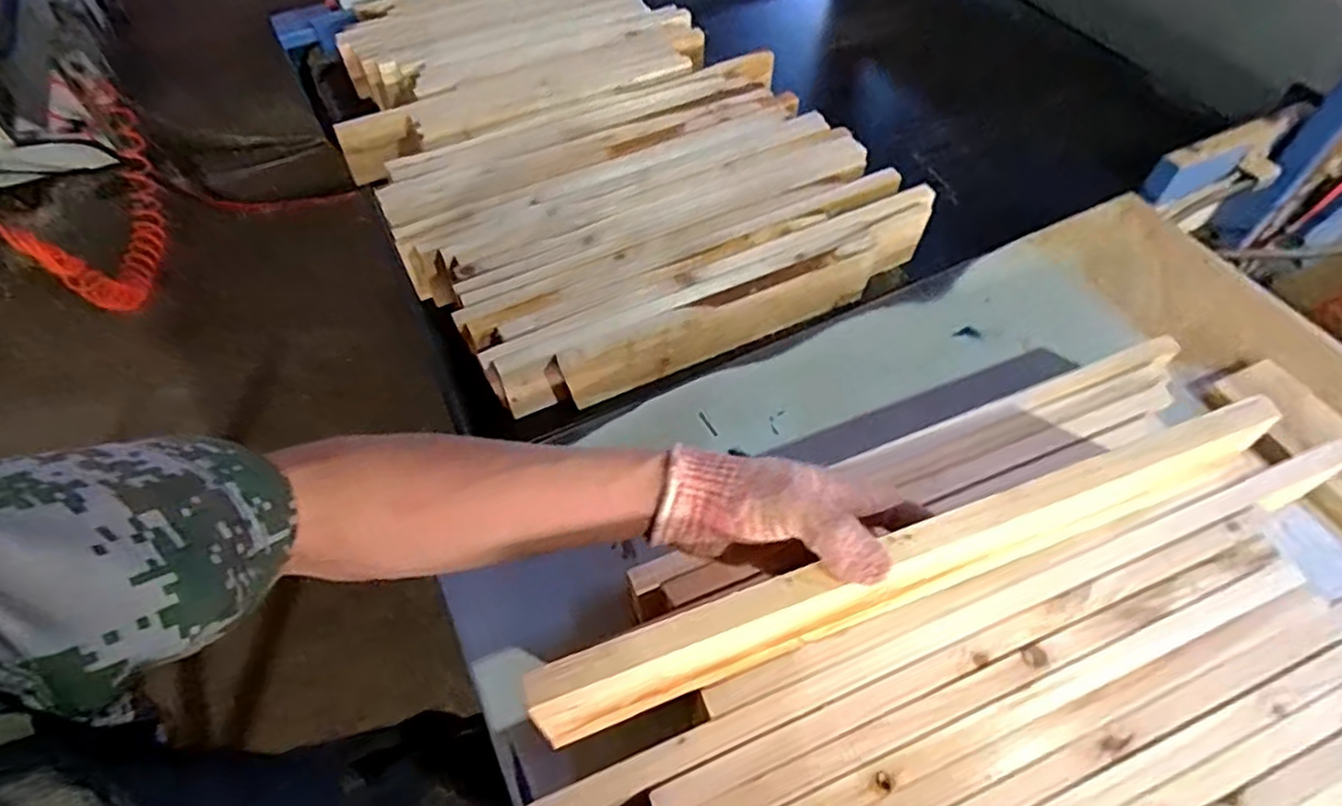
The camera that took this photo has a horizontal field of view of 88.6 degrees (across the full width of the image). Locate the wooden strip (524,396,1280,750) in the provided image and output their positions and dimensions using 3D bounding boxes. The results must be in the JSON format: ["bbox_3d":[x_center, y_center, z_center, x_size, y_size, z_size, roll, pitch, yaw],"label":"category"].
[{"bbox_3d":[0.156,0.093,0.416,0.480,0.076,0.022,-18,55,-12],"label":"wooden strip"}]

